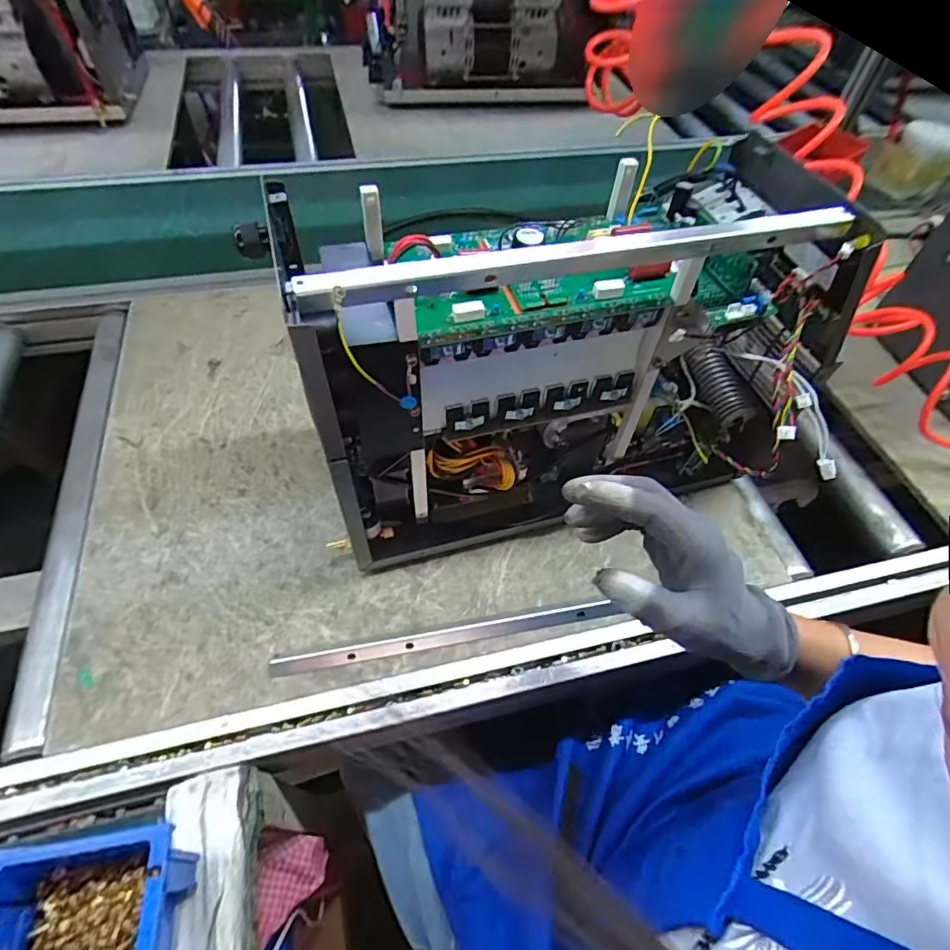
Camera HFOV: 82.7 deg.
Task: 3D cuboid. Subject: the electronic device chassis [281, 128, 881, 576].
[{"bbox_3d":[0.097,-0.090,0.503,0.456,0.301,0.199,-11,54,-12],"label":"electronic device chassis"}]

